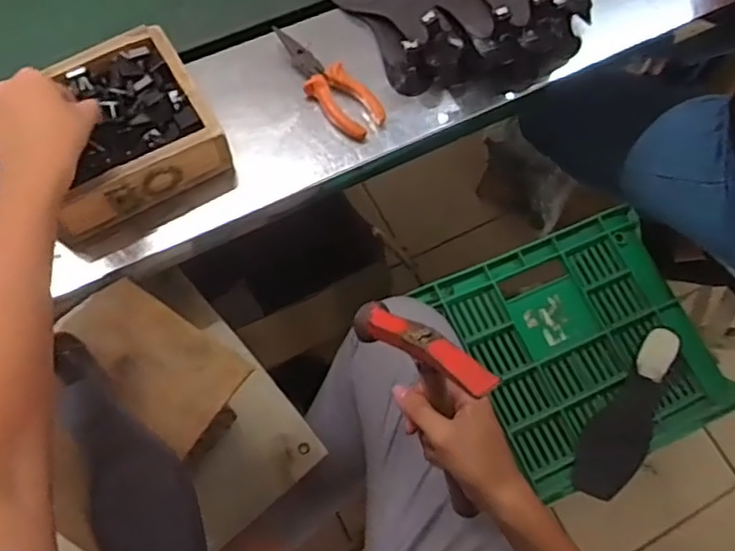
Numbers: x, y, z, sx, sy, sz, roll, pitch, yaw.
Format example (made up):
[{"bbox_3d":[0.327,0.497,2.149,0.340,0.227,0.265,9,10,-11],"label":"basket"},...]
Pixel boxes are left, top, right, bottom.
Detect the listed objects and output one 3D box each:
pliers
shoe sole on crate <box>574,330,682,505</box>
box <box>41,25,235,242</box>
[{"bbox_3d":[-0.045,-0.206,0.655,0.050,0.026,0.149,-38,75,-16],"label":"pliers"},{"bbox_3d":[0.331,0.173,0.762,0.072,0.045,0.215,35,71,11],"label":"shoe sole on crate"},{"bbox_3d":[-0.242,-0.139,0.591,0.169,0.060,0.155,-28,72,-13],"label":"box"}]

